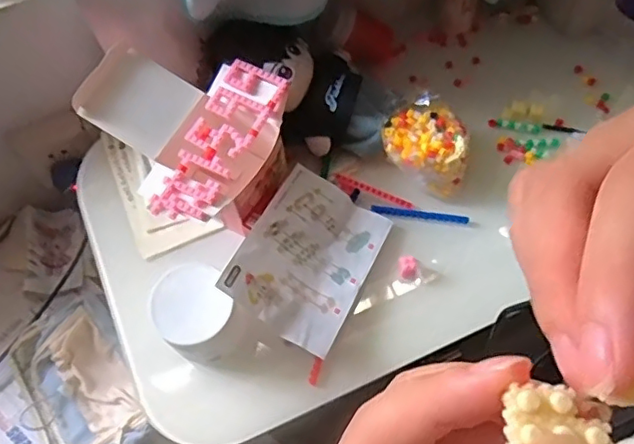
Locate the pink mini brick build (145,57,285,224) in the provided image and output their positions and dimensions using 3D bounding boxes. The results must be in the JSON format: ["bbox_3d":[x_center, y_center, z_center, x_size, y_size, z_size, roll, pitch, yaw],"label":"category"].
[{"bbox_3d":[-0.094,-0.078,0.560,0.060,0.012,0.173,24,72,11],"label":"pink mini brick build"}]

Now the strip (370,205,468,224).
[{"bbox_3d":[0.109,-0.009,0.617,0.100,0.006,0.011,7,64,7],"label":"strip"}]

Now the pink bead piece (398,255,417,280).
[{"bbox_3d":[0.092,0.046,0.588,0.017,0.016,0.022,-3,64,2],"label":"pink bead piece"}]

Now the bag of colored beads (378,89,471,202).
[{"bbox_3d":[0.117,-0.077,0.624,0.095,0.063,0.088,31,70,17],"label":"bag of colored beads"}]

